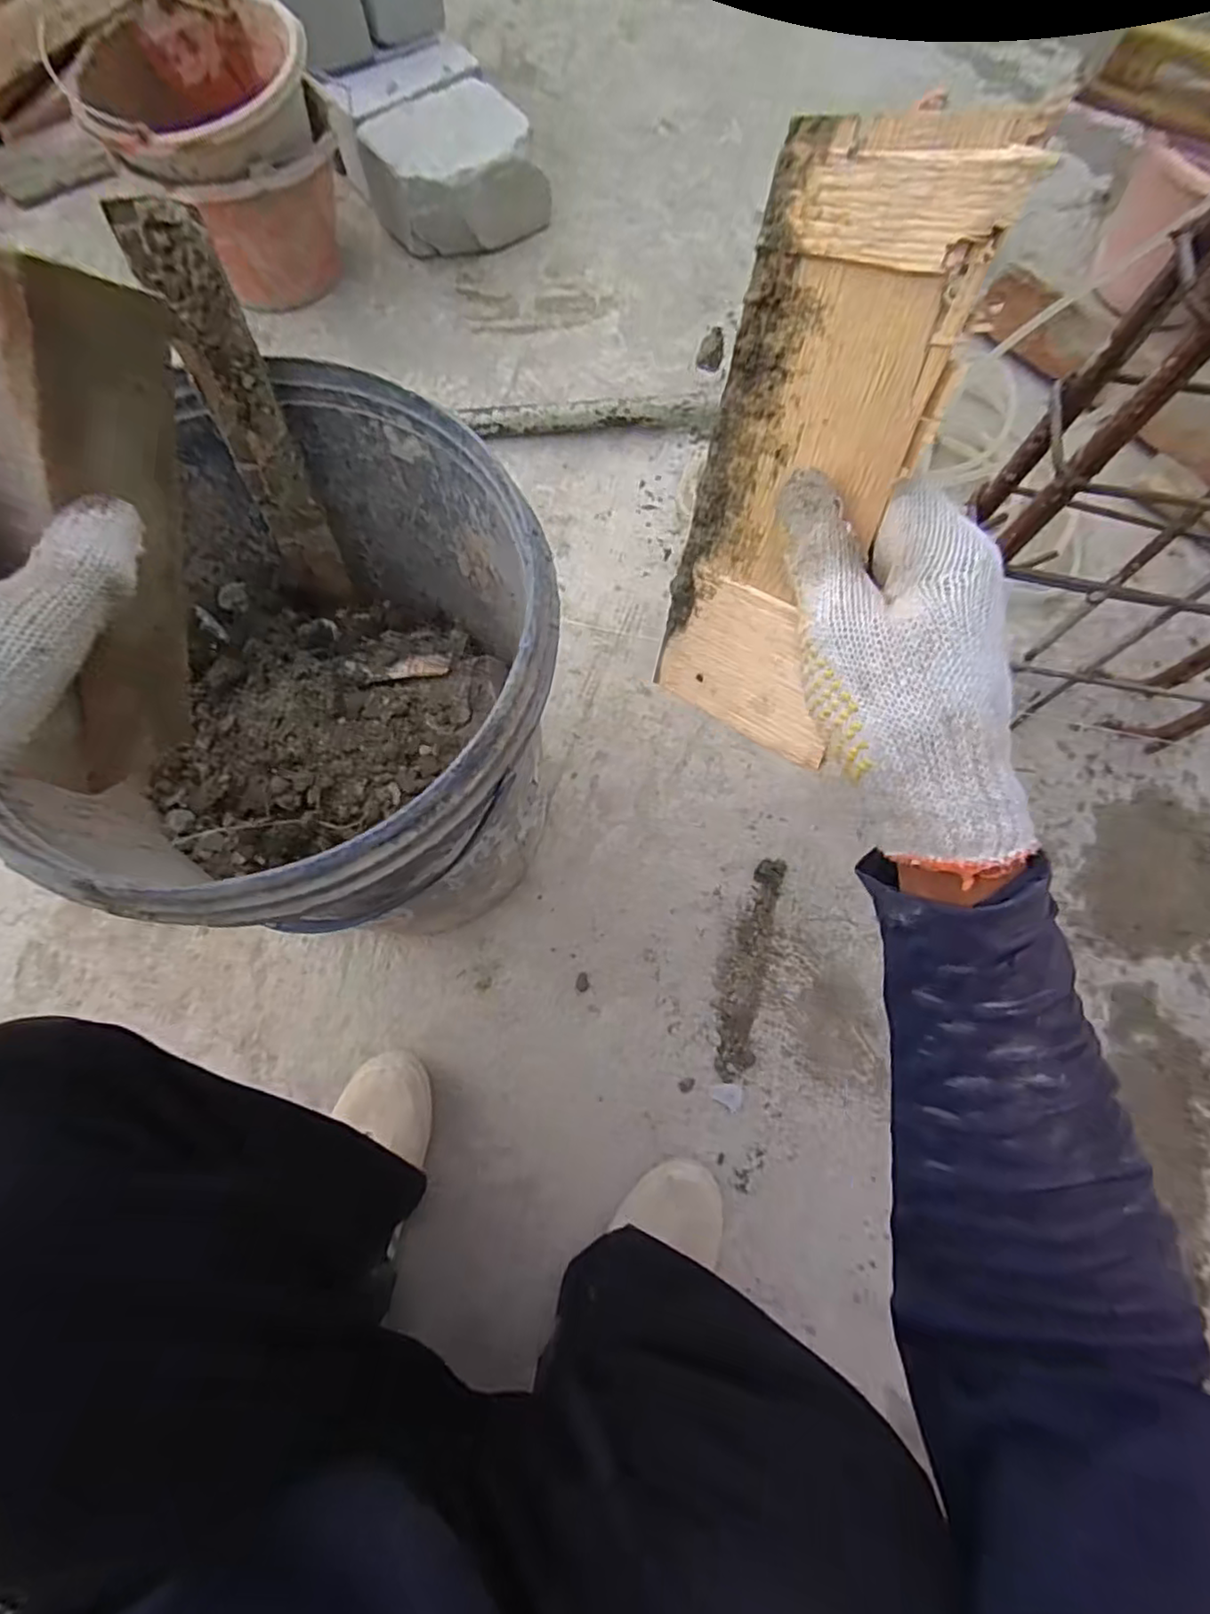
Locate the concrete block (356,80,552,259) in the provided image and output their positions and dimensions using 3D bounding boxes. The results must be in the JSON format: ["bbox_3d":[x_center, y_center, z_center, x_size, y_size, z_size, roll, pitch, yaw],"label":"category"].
[{"bbox_3d":[-0.201,-0.832,0.855,0.205,0.104,0.152,-35,79,-10],"label":"concrete block"}]

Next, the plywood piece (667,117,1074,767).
[{"bbox_3d":[0.074,-0.125,0.253,0.004,0.202,0.091,-24,47,-39],"label":"plywood piece"}]

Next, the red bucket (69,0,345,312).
[{"bbox_3d":[-0.439,-0.762,0.773,0.244,0.188,0.216,-28,78,-8],"label":"red bucket"}]

